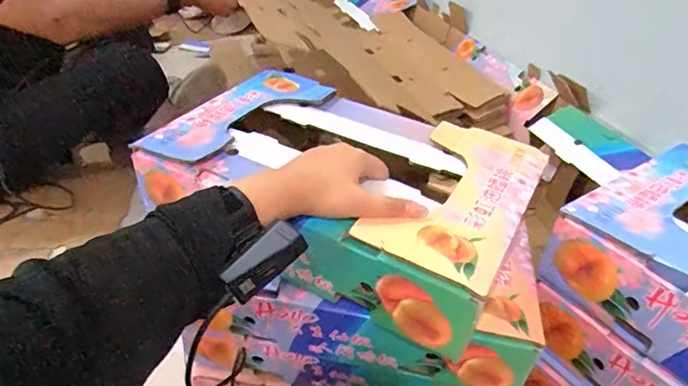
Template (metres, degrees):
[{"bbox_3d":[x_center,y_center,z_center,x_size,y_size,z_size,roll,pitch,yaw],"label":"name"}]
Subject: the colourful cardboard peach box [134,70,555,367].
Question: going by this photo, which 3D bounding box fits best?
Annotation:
[{"bbox_3d":[0.002,-0.012,0.586,0.393,0.111,0.276,18,38,19],"label":"colourful cardboard peach box"}]

